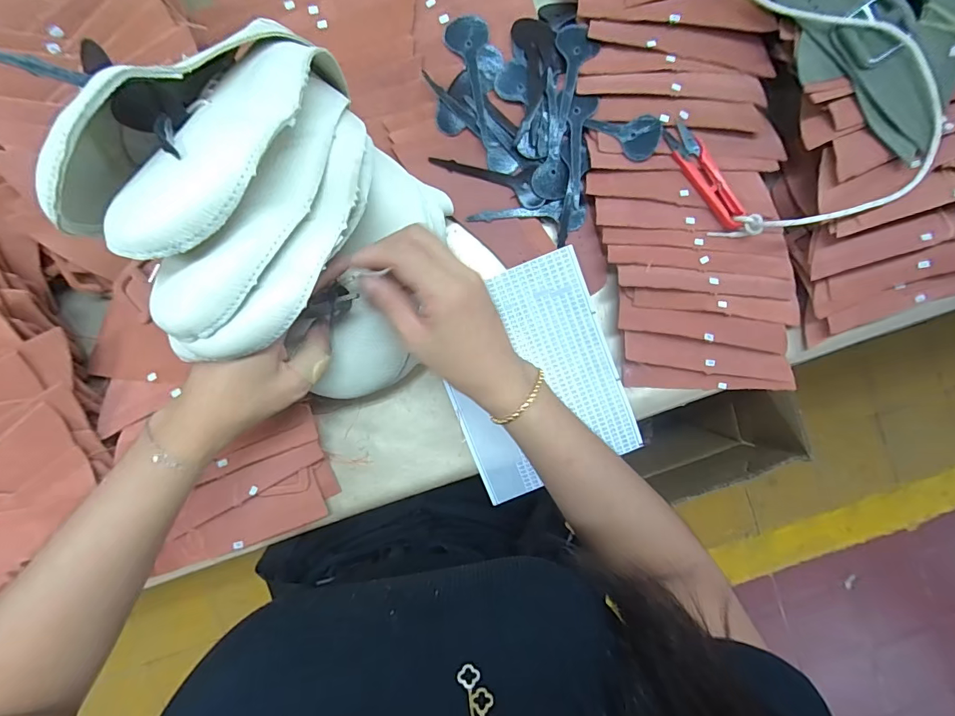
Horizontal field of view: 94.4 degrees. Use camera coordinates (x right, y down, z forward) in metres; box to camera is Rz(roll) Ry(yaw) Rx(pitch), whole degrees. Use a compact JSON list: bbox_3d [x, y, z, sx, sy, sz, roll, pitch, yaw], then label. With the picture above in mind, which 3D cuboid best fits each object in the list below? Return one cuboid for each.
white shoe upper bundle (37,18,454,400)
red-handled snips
[{"bbox_3d":[-0.129,-0.087,0.285,0.192,0.151,0.186,22,87,-2],"label":"white shoe upper bundle"},{"bbox_3d":[0.194,-0.155,0.378,0.024,0.011,0.101,-33,92,-2],"label":"red-handled snips"}]

